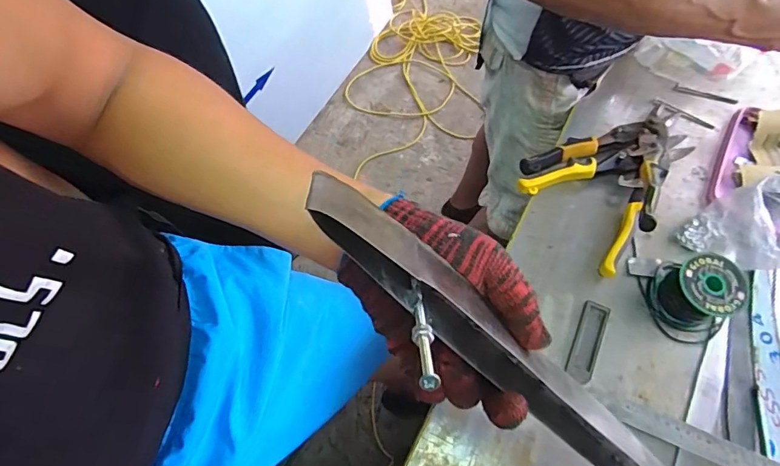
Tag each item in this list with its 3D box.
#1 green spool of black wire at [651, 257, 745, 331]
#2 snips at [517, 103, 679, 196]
[{"bbox_3d":[0.342,0.063,0.523,0.066,0.065,0.077,3,66,2],"label":"green spool of black wire"},{"bbox_3d":[0.281,-0.105,0.617,0.250,0.033,0.074,-20,67,-8],"label":"snips"}]

